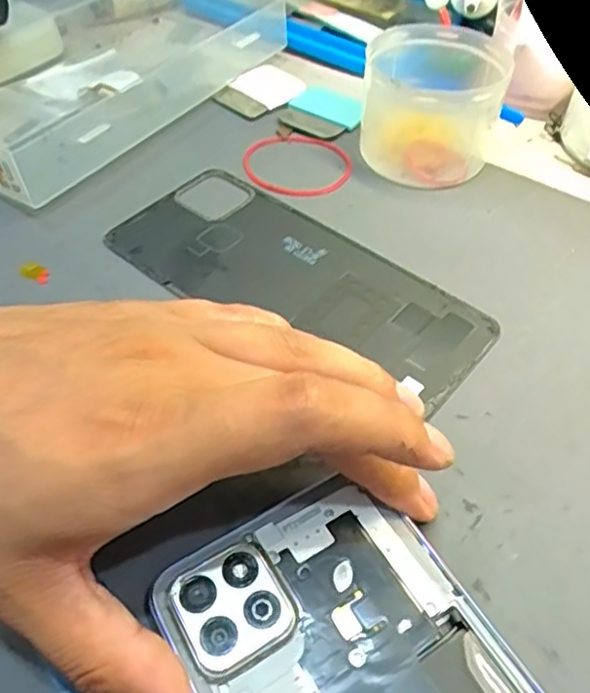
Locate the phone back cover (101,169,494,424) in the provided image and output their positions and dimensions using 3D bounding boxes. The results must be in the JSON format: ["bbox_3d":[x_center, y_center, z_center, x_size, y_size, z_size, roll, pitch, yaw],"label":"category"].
[{"bbox_3d":[-0.001,-0.028,0.255,0.156,0.004,0.070,32,56,23],"label":"phone back cover"}]

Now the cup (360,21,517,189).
[{"bbox_3d":[0.065,-0.117,0.303,0.064,0.046,0.072,6,50,4],"label":"cup"}]

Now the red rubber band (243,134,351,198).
[{"bbox_3d":[0.002,-0.089,0.306,0.051,0.004,0.052,-8,50,-8],"label":"red rubber band"}]

